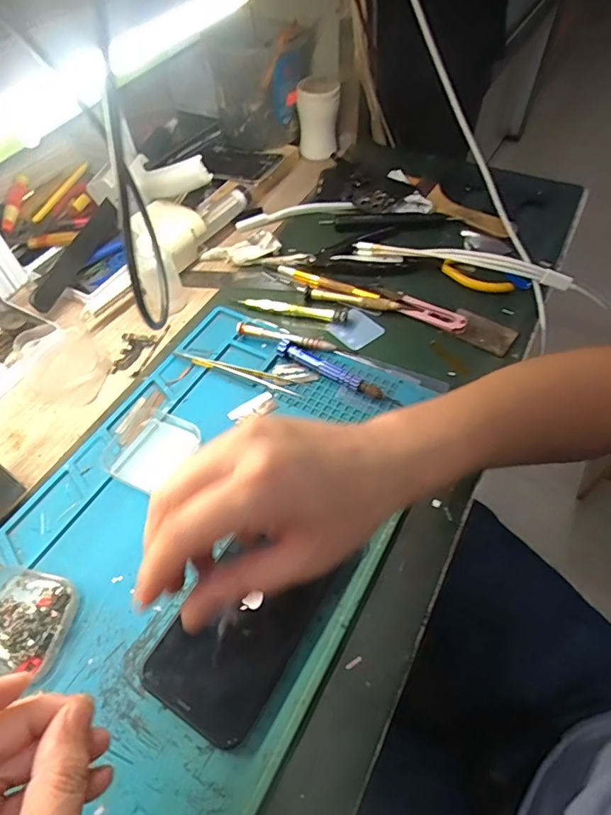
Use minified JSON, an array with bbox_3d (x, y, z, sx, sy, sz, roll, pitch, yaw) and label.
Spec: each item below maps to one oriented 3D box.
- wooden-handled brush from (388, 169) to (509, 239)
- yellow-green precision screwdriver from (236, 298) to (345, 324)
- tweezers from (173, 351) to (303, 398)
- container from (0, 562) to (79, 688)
[{"bbox_3d":[0.166,-0.244,0.548,0.023,0.015,0.171,-32,60,-18],"label":"wooden-handled brush"},{"bbox_3d":[-0.013,-0.096,0.451,0.105,0.011,0.012,11,56,8],"label":"yellow-green precision screwdriver"},{"bbox_3d":[-0.062,-0.032,0.418,0.123,0.012,0.015,16,57,11],"label":"tweezers"},{"bbox_3d":[-0.187,0.134,0.298,0.069,0.020,0.063,11,56,8],"label":"container"}]

